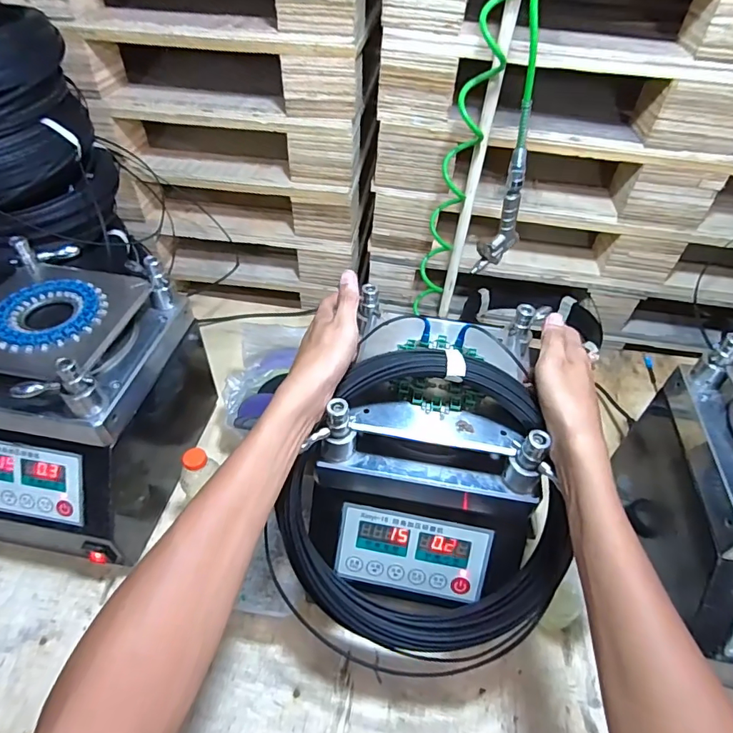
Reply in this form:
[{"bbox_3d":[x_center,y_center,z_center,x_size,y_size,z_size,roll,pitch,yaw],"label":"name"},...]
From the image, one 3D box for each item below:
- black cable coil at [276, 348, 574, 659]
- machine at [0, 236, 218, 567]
[{"bbox_3d":[0.067,0.133,0.460,0.265,0.055,0.276,0,94,0],"label":"black cable coil"},{"bbox_3d":[-0.380,0.047,0.610,0.251,0.284,0.298,8,48,6],"label":"machine"}]

